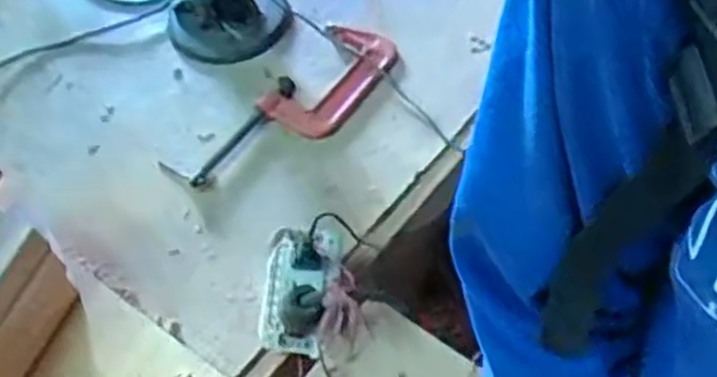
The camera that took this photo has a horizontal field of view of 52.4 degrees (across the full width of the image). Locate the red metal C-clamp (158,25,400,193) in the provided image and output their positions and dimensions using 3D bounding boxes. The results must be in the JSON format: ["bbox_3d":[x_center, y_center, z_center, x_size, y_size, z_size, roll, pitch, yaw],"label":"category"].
[{"bbox_3d":[-0.071,-0.089,0.806,0.092,0.027,0.283,37,66,25],"label":"red metal C-clamp"}]

